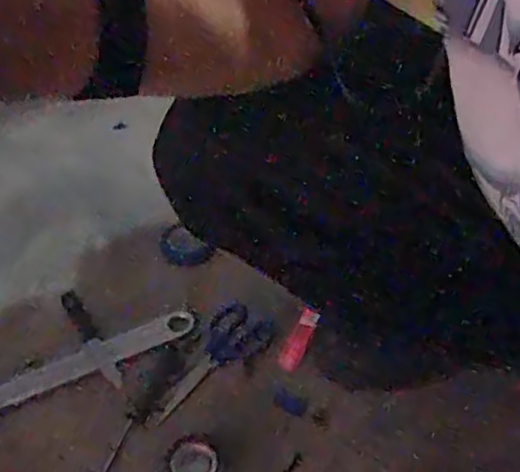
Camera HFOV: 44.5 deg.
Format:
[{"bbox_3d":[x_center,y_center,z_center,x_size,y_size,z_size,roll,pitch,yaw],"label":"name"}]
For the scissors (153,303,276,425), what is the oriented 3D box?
[{"bbox_3d":[-0.061,0.132,0.688,0.154,0.017,0.069,-35,52,-26],"label":"scissors"}]

